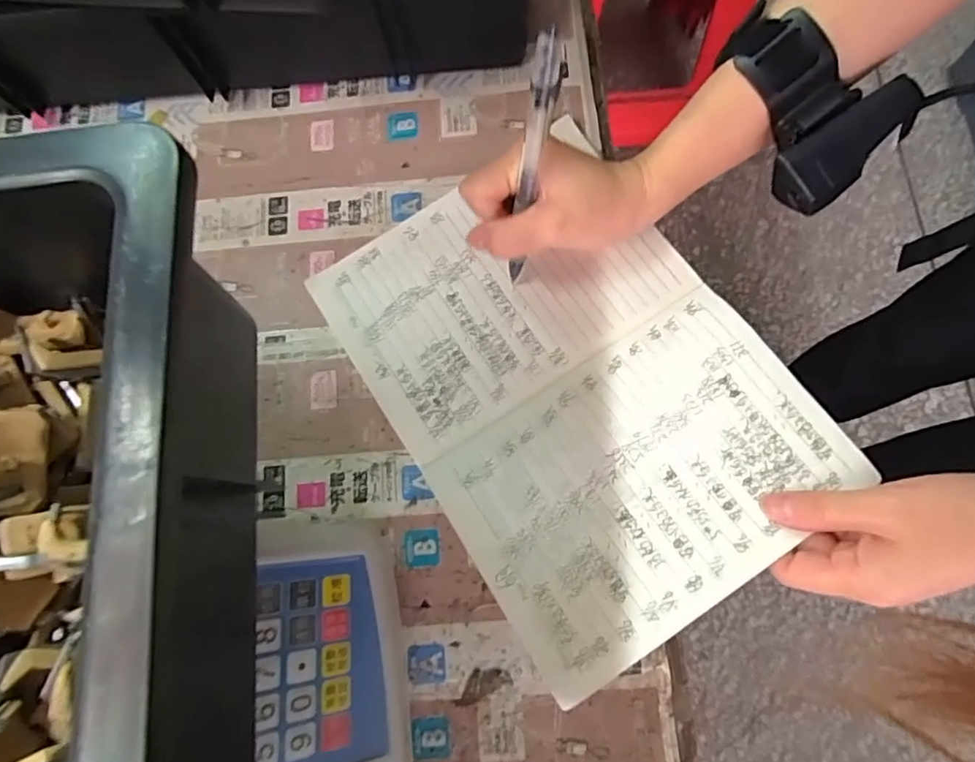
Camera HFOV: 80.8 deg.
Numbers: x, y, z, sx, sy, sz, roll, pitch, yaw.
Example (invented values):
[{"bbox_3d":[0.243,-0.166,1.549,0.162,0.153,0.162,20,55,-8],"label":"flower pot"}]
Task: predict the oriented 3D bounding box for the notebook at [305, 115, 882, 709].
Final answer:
[{"bbox_3d":[0.044,-0.006,0.322,0.194,0.042,0.267,-32,80,-8],"label":"notebook"}]

